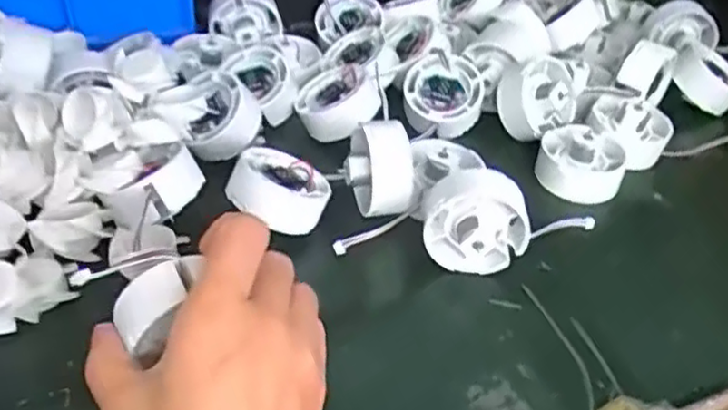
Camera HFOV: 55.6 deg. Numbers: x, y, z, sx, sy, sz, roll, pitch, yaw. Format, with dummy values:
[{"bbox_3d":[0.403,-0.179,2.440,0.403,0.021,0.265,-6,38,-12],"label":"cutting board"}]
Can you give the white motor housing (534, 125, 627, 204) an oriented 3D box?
[{"bbox_3d":[0.144,-0.032,0.451,0.055,0.030,0.054,18,41,14],"label":"white motor housing"}]

